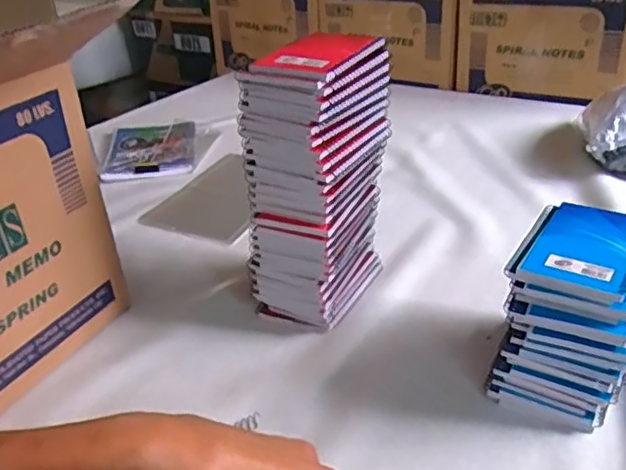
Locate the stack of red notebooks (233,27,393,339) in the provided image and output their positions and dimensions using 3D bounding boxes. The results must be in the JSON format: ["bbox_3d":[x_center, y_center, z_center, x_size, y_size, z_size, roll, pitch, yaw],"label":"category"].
[{"bbox_3d":[0.006,-0.048,0.643,0.095,0.281,0.140,15,35,29],"label":"stack of red notebooks"}]

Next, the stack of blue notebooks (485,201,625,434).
[{"bbox_3d":[0.236,0.071,0.546,0.112,0.143,0.141,18,36,32],"label":"stack of blue notebooks"}]

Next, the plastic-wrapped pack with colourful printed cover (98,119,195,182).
[{"bbox_3d":[-0.299,-0.157,1.111,0.158,0.021,0.225,-7,30,-6],"label":"plastic-wrapped pack with colourful printed cover"}]

